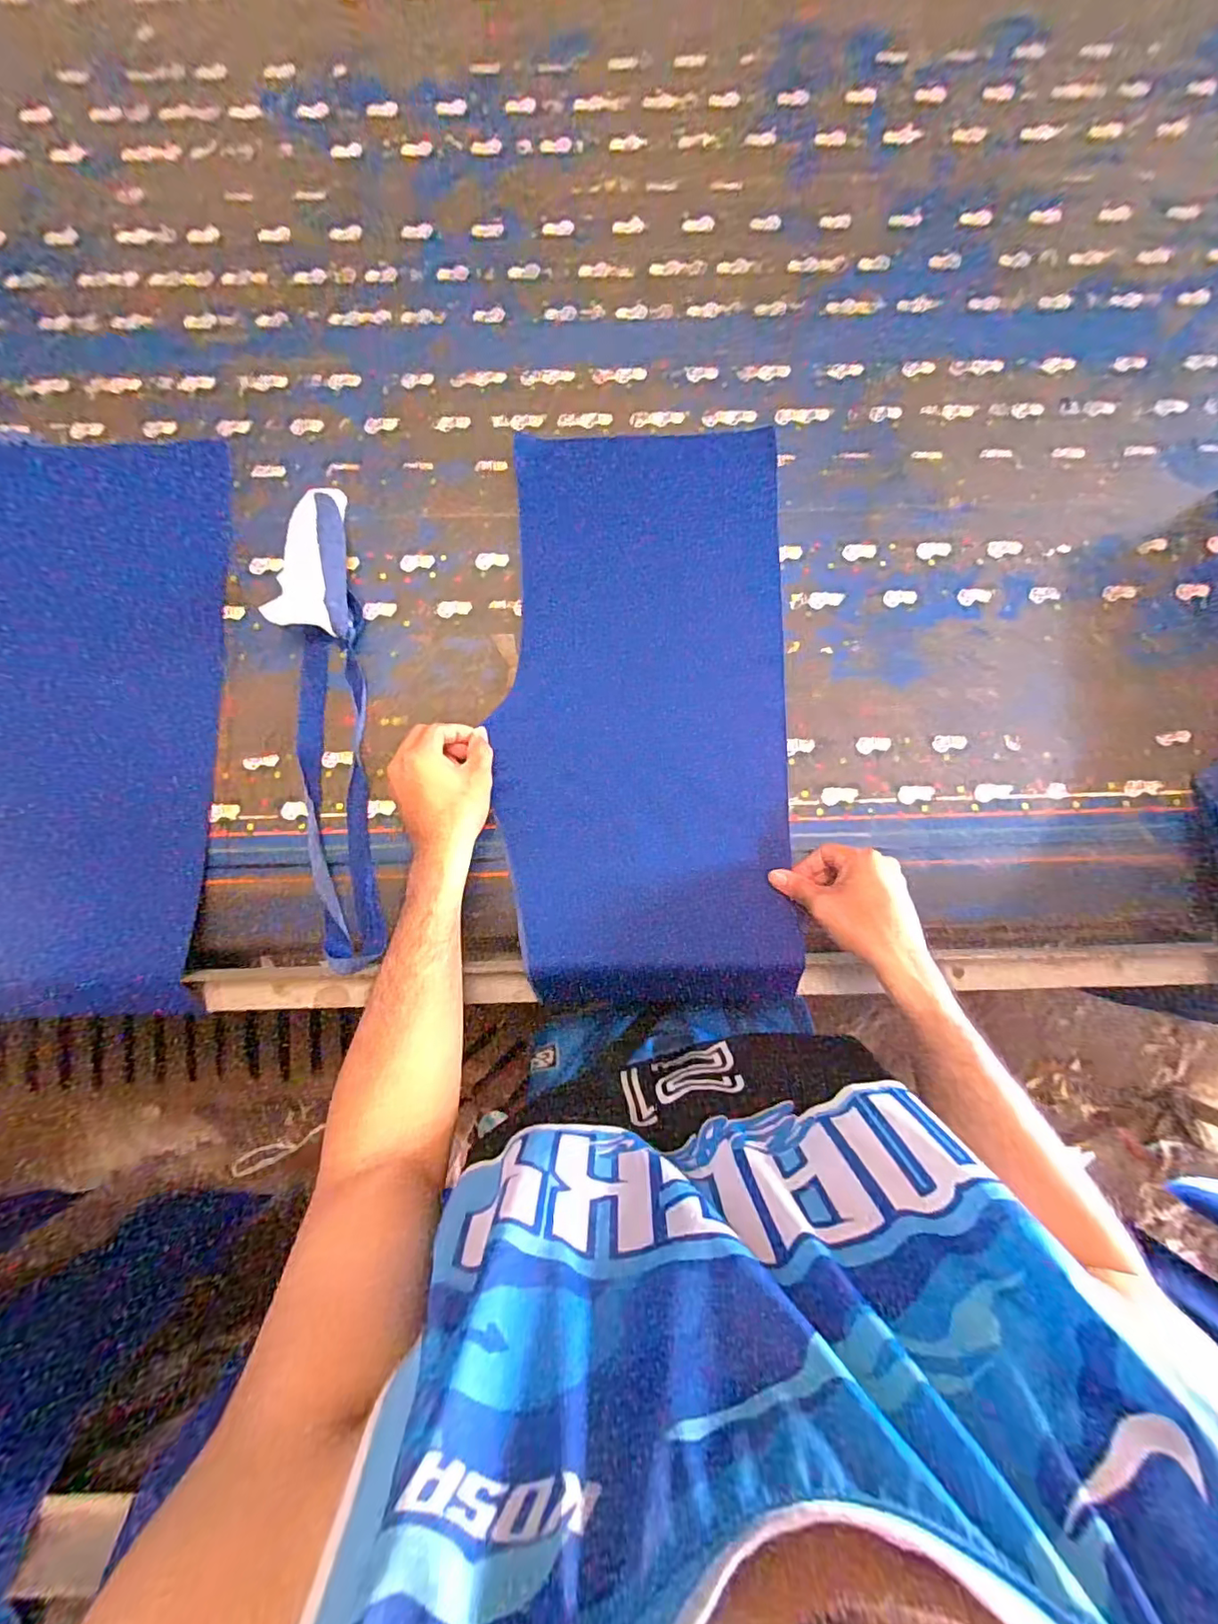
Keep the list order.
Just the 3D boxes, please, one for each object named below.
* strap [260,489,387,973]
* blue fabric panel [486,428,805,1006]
[{"bbox_3d":[-0.271,-0.091,0.528,0.068,0.043,0.471,-7,83,-1],"label":"strap"},{"bbox_3d":[0.036,-0.102,0.575,0.284,0.032,0.582,-2,88,3],"label":"blue fabric panel"}]

